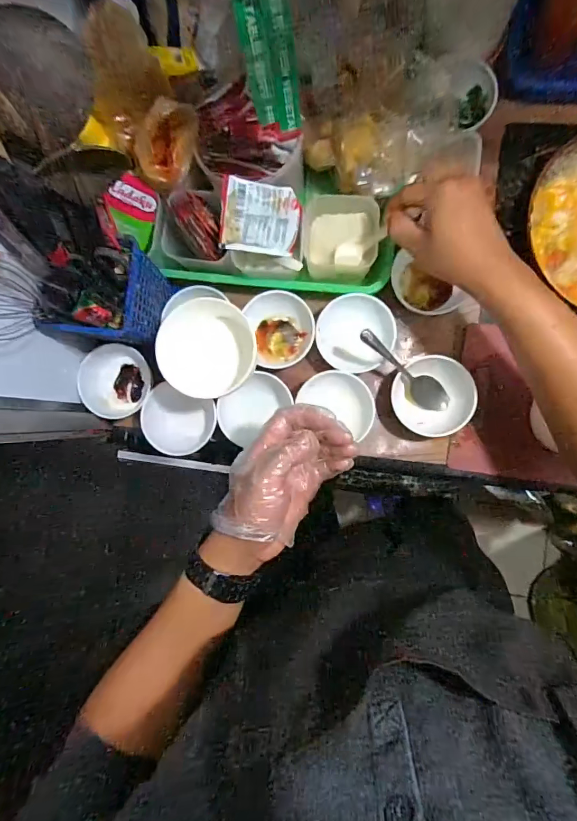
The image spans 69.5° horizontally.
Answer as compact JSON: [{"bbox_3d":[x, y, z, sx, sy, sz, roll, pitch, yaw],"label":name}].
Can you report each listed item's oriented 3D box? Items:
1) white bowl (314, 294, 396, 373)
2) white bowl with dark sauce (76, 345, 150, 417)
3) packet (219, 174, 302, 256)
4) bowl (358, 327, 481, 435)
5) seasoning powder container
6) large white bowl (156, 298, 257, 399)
[{"bbox_3d":[0.083,-0.094,0.516,0.091,0.043,0.090,0,89,6],"label":"white bowl"},{"bbox_3d":[-0.225,-0.035,0.545,0.079,0.046,0.096,29,92,5],"label":"white bowl with dark sauce"},{"bbox_3d":[-0.030,-0.213,0.464,0.088,0.006,0.072,-1,129,-19],"label":"packet"},{"bbox_3d":[0.146,-0.024,0.485,0.141,0.079,0.091,14,91,6],"label":"bowl"},{"bbox_3d":[0.062,-0.205,0.500,0.086,0.058,0.088,6,90,6],"label":"seasoning powder container"},{"bbox_3d":[-0.106,-0.072,0.496,0.110,0.058,0.114,-18,96,-31],"label":"large white bowl"}]

